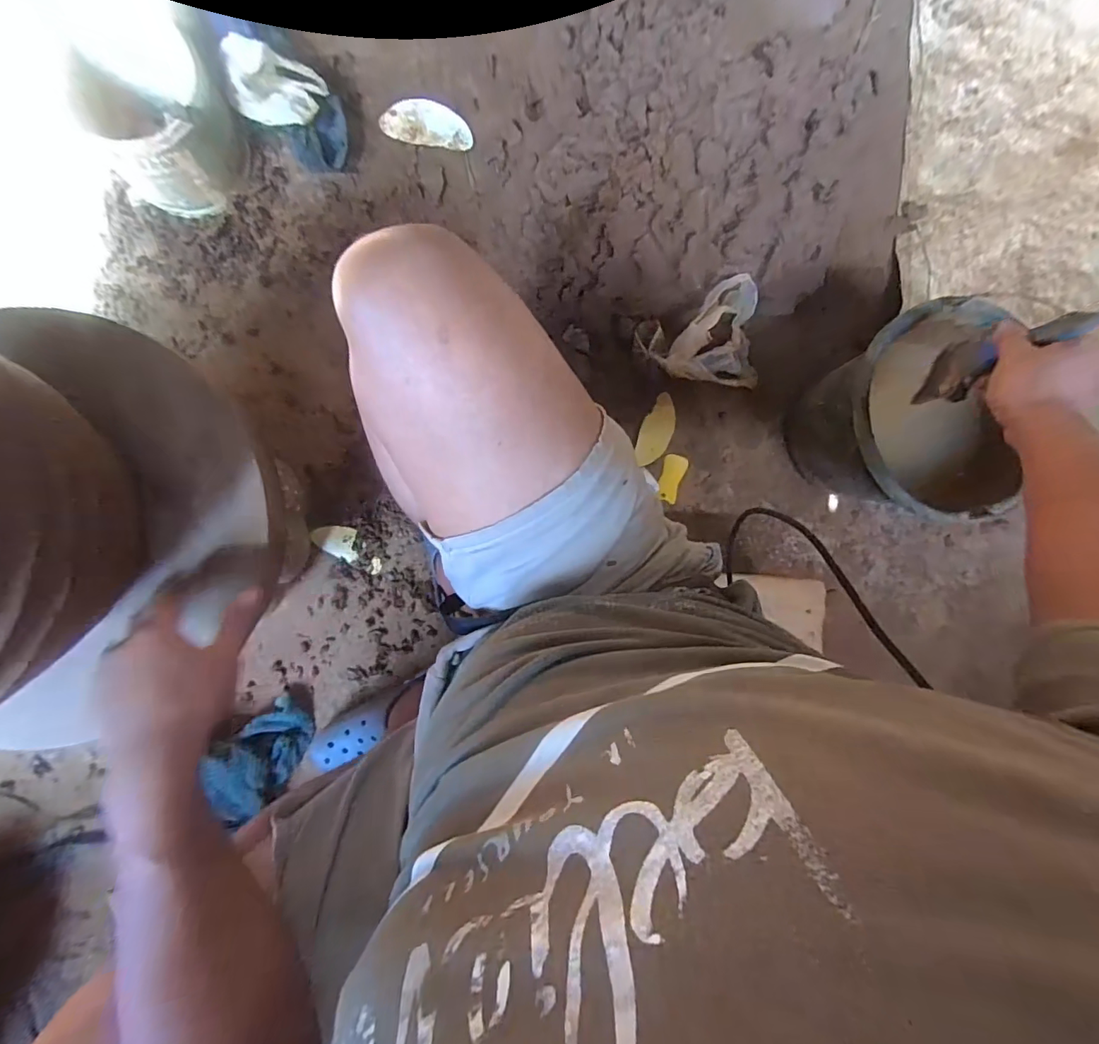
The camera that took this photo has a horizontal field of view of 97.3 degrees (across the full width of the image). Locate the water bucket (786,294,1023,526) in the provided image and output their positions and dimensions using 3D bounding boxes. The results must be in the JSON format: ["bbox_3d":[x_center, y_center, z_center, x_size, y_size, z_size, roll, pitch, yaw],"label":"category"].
[{"bbox_3d":[0.477,-0.137,0.703,0.224,0.209,0.267,-8,91,-4],"label":"water bucket"}]

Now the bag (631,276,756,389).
[{"bbox_3d":[0.241,-0.265,0.745,0.166,0.095,0.150,-22,92,-4],"label":"bag"}]

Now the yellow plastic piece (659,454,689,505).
[{"bbox_3d":[0.199,-0.071,0.784,0.036,0.006,0.077,18,89,-5],"label":"yellow plastic piece"}]

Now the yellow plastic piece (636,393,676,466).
[{"bbox_3d":[0.174,-0.148,0.781,0.050,0.008,0.119,19,89,-5],"label":"yellow plastic piece"}]

